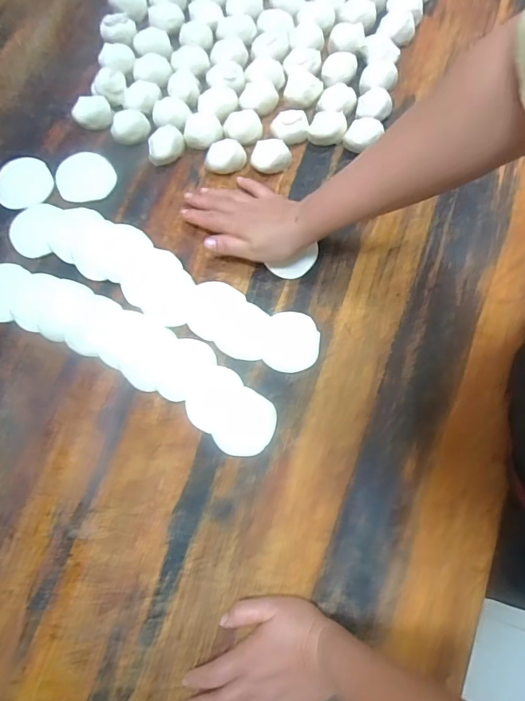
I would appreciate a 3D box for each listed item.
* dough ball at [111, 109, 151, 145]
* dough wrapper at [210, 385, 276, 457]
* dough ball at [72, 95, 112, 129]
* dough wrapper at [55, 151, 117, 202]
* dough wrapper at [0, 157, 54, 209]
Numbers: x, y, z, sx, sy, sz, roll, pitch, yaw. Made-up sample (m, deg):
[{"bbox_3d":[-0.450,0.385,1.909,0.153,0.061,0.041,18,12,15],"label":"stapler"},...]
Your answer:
[{"bbox_3d":[-0.165,-0.279,0.559,0.046,0.027,0.036,-20,76,-4],"label":"dough ball"},{"bbox_3d":[-0.020,0.076,0.479,0.067,0.004,0.070,6,76,3],"label":"dough wrapper"},{"bbox_3d":[-0.215,-0.300,0.565,0.044,0.036,0.030,-16,76,-3],"label":"dough ball"},{"bbox_3d":[-0.221,-0.217,0.557,0.072,0.005,0.068,-11,75,-1],"label":"dough wrapper"},{"bbox_3d":[-0.296,-0.209,0.554,0.066,0.004,0.066,1,79,-5],"label":"dough wrapper"}]

